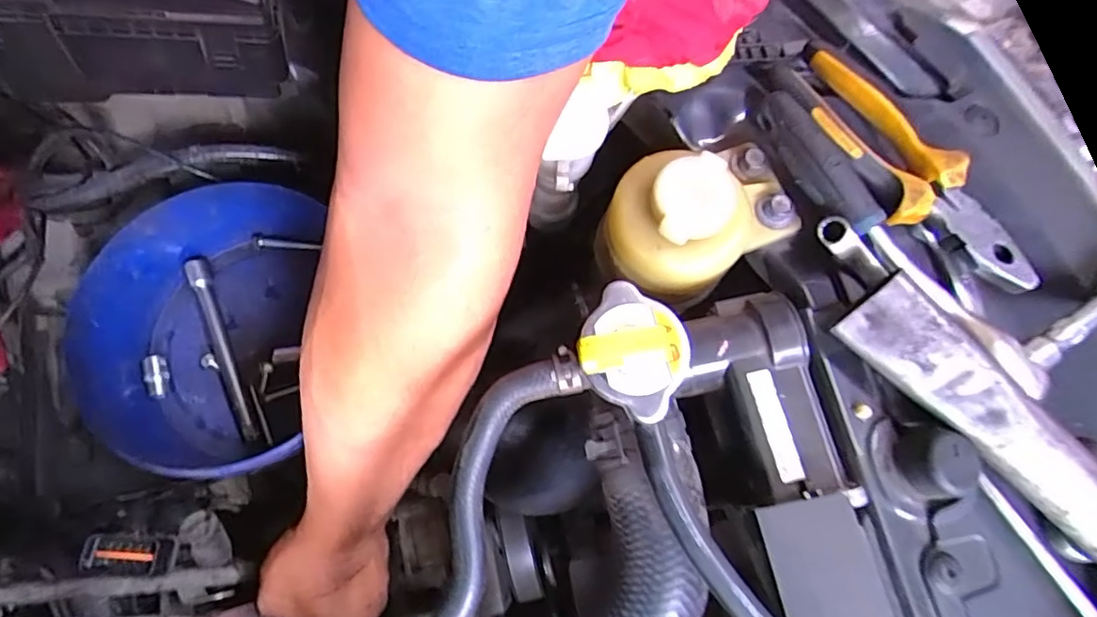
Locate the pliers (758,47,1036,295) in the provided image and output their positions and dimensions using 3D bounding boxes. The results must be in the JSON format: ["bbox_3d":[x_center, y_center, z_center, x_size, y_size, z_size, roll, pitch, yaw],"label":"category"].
[{"bbox_3d":[0.189,-0.080,0.314,0.057,0.028,0.169,-37,78,-12],"label":"pliers"}]

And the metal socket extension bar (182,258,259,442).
[{"bbox_3d":[-0.252,0.030,0.445,0.017,0.014,0.150,-22,75,-8],"label":"metal socket extension bar"}]

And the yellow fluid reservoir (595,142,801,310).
[{"bbox_3d":[0.078,-0.049,0.312,0.100,0.070,0.072,-20,75,-8],"label":"yellow fluid reservoir"}]

